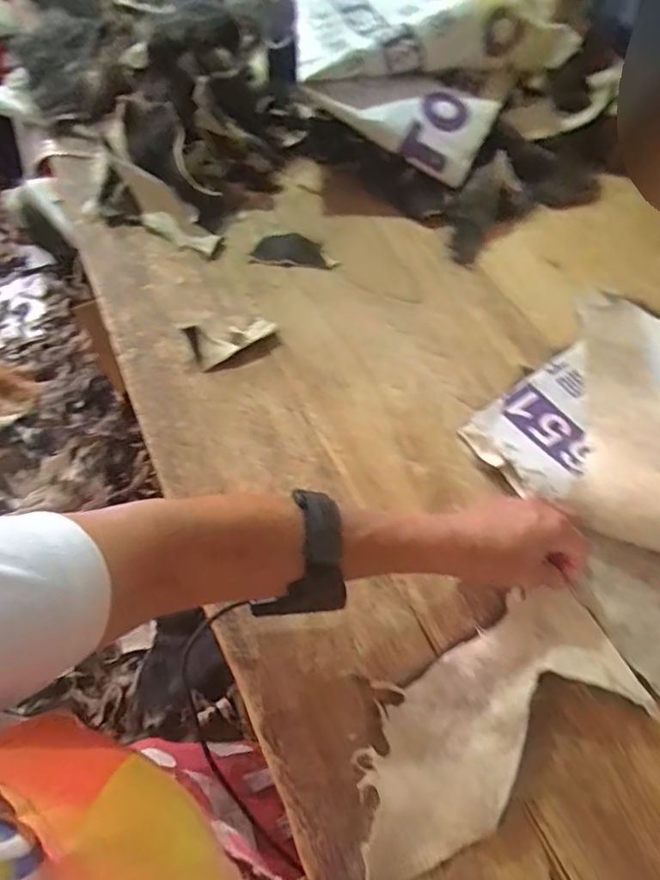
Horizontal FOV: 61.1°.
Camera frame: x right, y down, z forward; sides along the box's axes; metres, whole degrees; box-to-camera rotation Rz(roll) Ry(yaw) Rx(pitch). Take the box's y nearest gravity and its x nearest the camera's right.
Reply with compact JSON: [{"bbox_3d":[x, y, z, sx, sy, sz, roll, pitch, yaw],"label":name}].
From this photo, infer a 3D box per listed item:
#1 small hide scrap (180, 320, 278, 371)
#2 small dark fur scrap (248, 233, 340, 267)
[{"bbox_3d":[-0.101,-0.108,0.585,0.087,0.018,0.044,-23,59,-14],"label":"small hide scrap"},{"bbox_3d":[-0.040,-0.230,0.677,0.101,0.014,0.061,11,57,8],"label":"small dark fur scrap"}]

